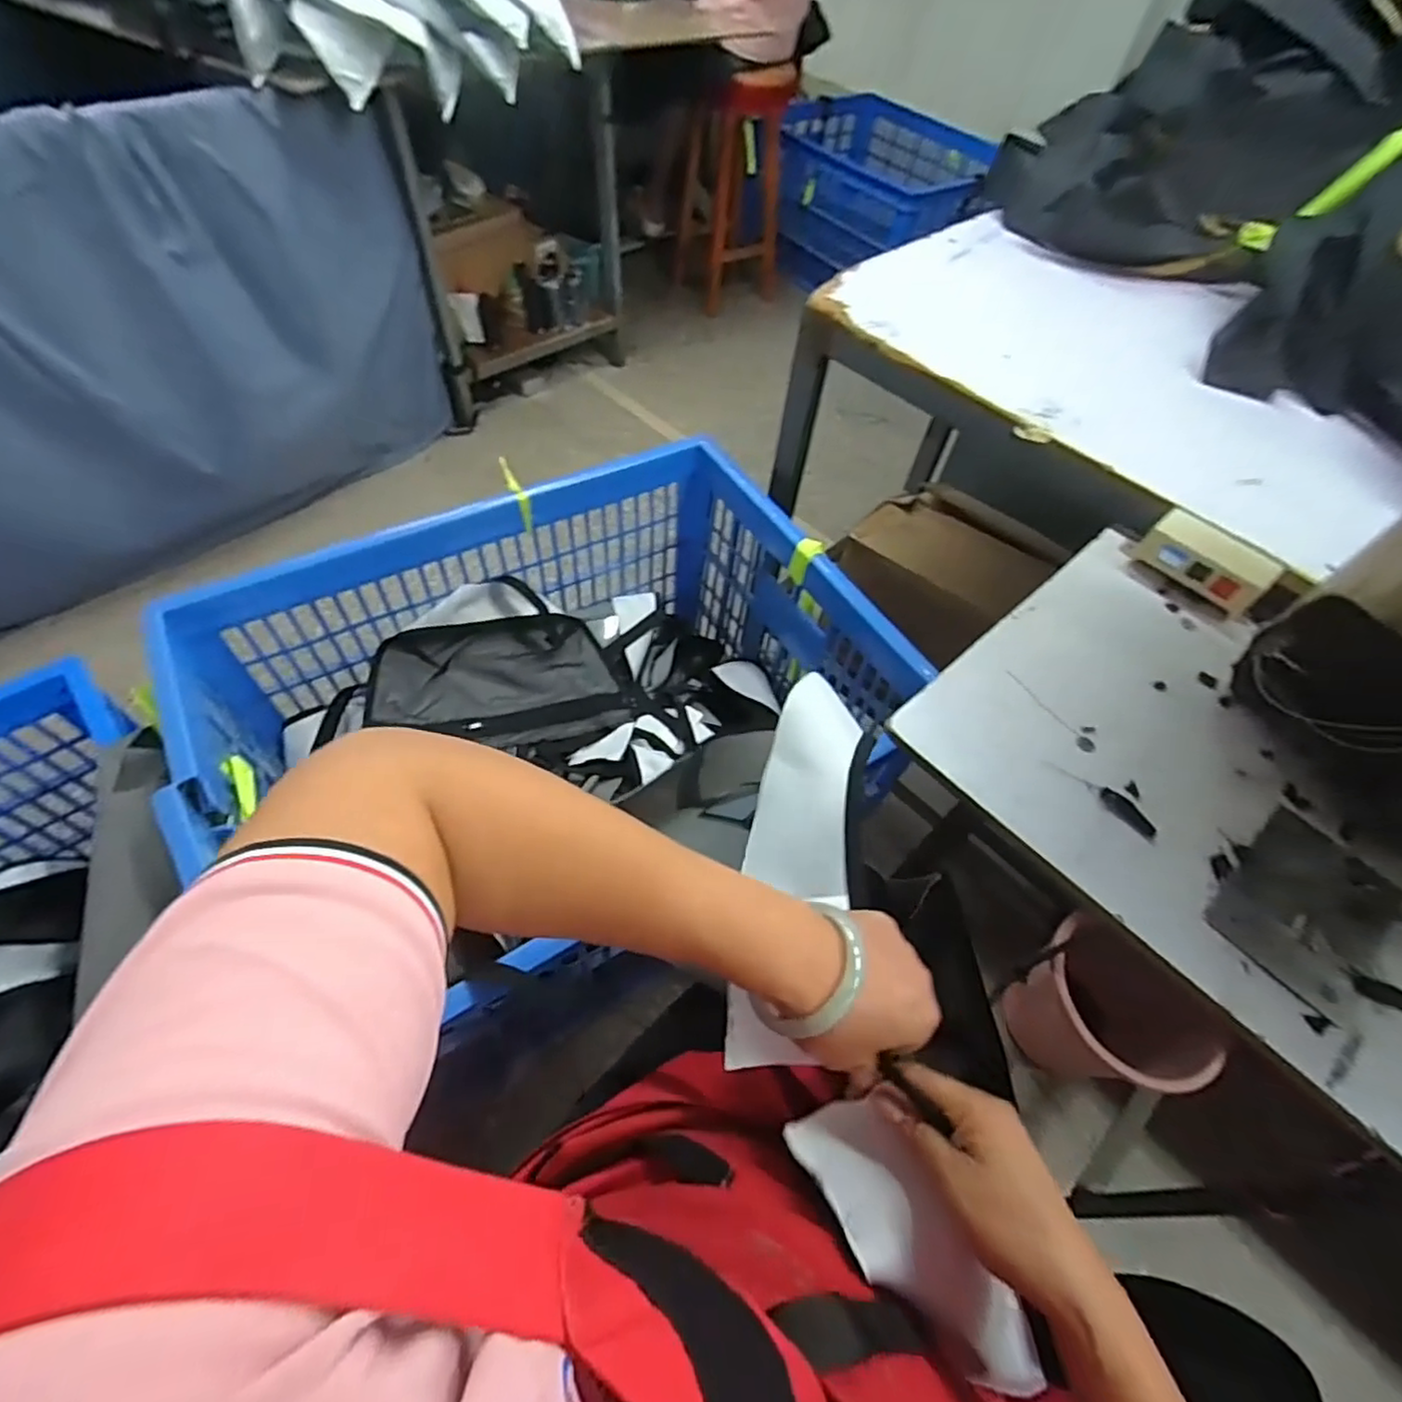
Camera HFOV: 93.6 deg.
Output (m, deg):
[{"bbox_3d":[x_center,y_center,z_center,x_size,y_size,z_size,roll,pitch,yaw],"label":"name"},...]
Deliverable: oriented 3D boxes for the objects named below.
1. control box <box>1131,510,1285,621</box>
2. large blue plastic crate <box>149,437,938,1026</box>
[{"bbox_3d":[0.478,-0.132,0.626,0.039,0.053,0.107,-36,65,-25],"label":"control box"},{"bbox_3d":[-0.185,0.029,0.956,0.804,0.353,0.591,-27,62,-21],"label":"large blue plastic crate"}]

